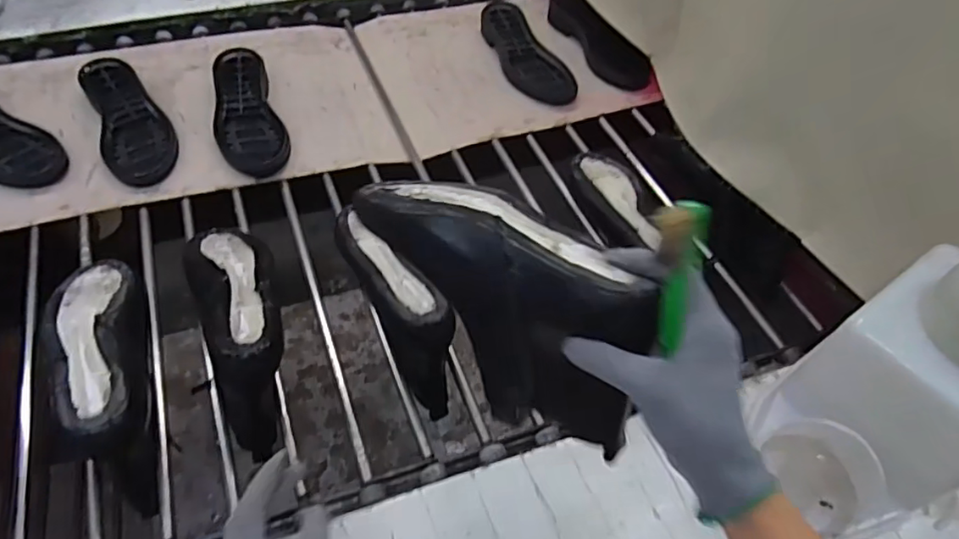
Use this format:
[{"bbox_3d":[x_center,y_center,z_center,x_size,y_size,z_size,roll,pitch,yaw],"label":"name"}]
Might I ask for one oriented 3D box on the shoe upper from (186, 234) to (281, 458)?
[{"bbox_3d":[-0.243,0.033,0.603,0.081,0.100,0.256,-19,57,-16],"label":"shoe upper"}]

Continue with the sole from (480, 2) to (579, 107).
[{"bbox_3d":[0.069,-0.348,0.940,0.085,0.027,0.250,-17,57,-15],"label":"sole"}]

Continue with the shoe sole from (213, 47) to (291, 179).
[{"bbox_3d":[-0.327,-0.222,0.819,0.087,0.031,0.241,-17,57,-15],"label":"shoe sole"}]

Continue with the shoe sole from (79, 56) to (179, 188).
[{"bbox_3d":[-0.478,-0.208,0.802,0.086,0.024,0.255,-23,58,-19],"label":"shoe sole"}]

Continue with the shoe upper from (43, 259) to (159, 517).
[{"bbox_3d":[-0.350,0.091,0.552,0.081,0.086,0.270,-22,58,-19],"label":"shoe upper"}]

